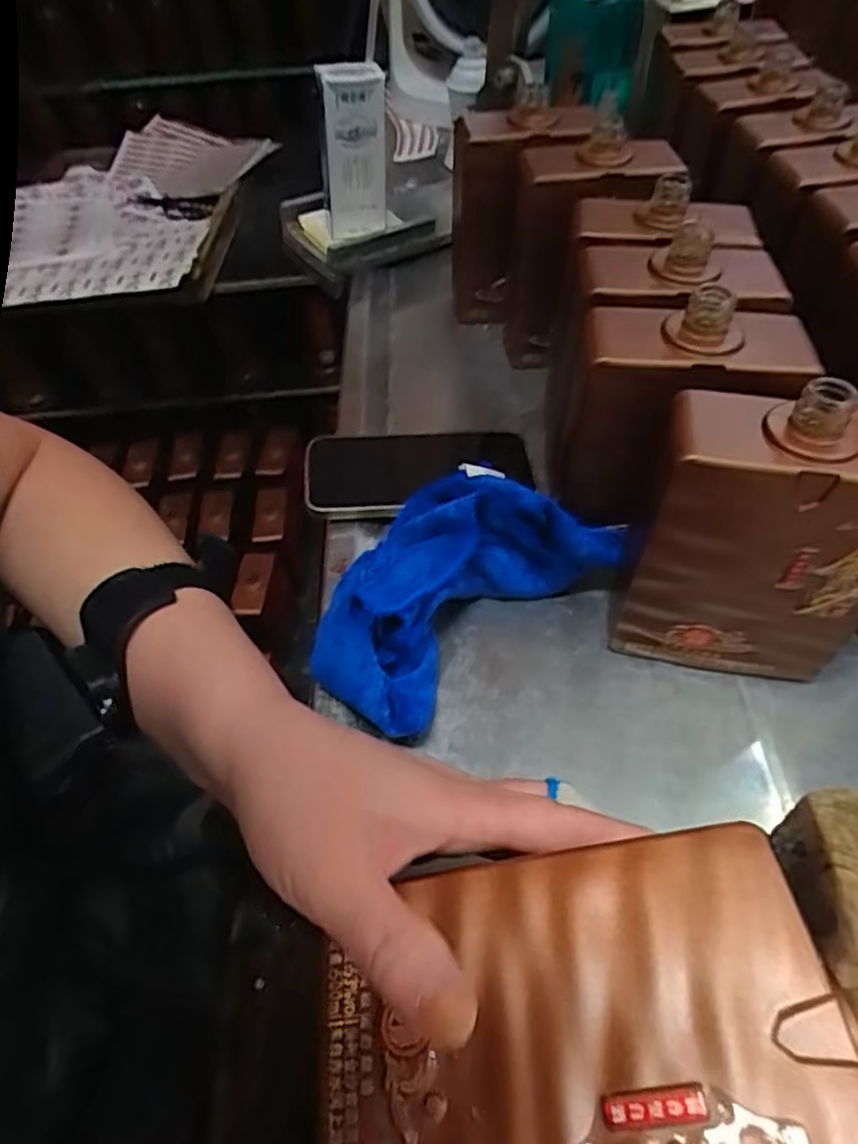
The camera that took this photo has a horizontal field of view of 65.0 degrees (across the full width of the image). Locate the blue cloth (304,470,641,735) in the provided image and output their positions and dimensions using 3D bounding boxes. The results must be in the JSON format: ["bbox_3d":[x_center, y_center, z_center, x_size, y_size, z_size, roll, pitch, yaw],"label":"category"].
[{"bbox_3d":[0.014,0.002,0.388,0.185,0.066,0.102,-34,58,-23],"label":"blue cloth"}]

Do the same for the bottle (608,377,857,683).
[{"bbox_3d":[0.159,-0.012,0.336,0.121,0.160,0.053,12,53,10],"label":"bottle"}]

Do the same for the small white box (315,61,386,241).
[{"bbox_3d":[-0.063,-0.359,0.582,0.058,0.133,0.030,-12,54,2],"label":"small white box"}]

